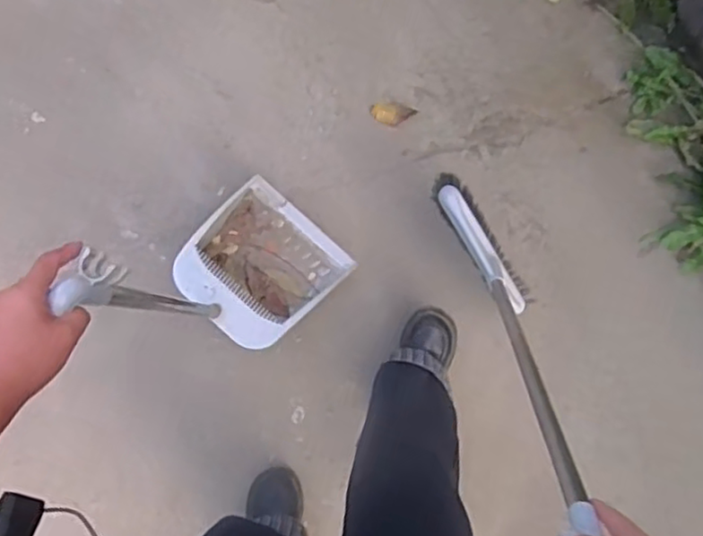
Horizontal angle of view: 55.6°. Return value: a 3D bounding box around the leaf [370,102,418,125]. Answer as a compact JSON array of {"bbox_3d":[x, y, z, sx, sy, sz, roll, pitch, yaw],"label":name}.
[{"bbox_3d":[0.090,-0.334,1.449,0.098,0.004,0.050,16,87,-4],"label":"leaf"}]

